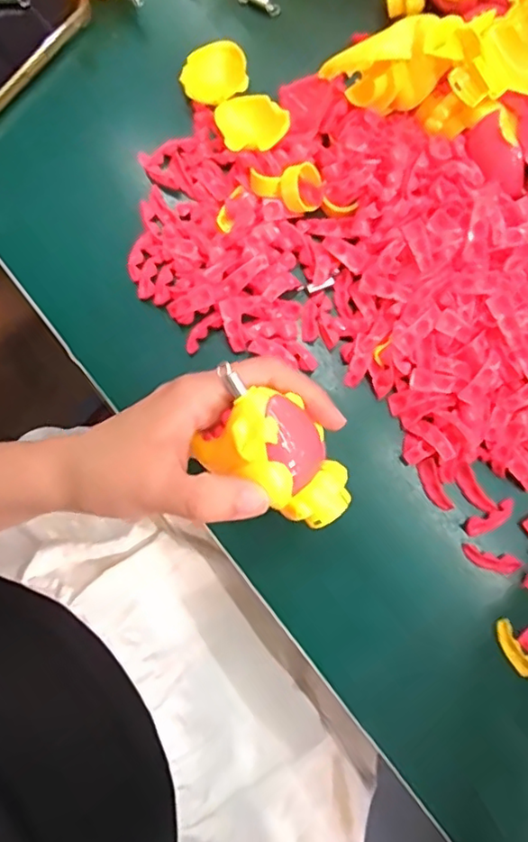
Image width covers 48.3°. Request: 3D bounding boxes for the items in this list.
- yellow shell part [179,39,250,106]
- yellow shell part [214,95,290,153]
[{"bbox_3d":[-0.029,-0.205,0.352,0.039,0.011,0.040,0,80,1],"label":"yellow shell part"},{"bbox_3d":[-0.007,-0.172,0.339,0.038,0.010,0.039,-19,80,-3],"label":"yellow shell part"}]

